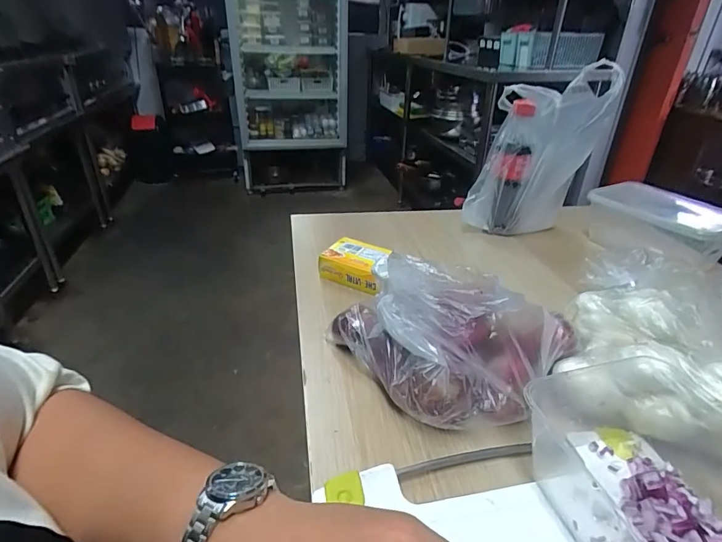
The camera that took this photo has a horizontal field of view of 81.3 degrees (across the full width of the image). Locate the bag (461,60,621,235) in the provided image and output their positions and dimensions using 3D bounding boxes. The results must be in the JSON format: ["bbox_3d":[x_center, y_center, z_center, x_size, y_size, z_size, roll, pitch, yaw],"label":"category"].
[{"bbox_3d":[0.260,-0.171,0.618,0.145,0.225,0.125,18,35,27],"label":"bag"}]

